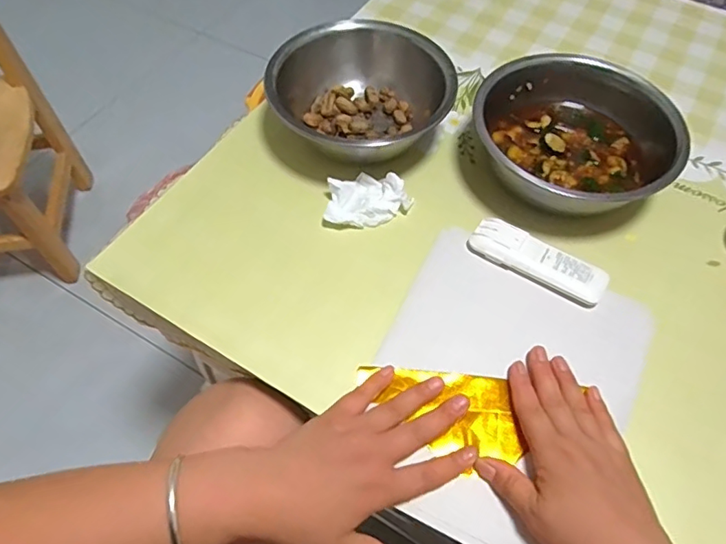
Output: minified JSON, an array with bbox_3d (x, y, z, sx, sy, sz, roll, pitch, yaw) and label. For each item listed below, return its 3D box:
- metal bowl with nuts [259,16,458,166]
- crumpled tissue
[{"bbox_3d":[0.003,-0.191,0.568,0.158,0.081,0.167,0,58,-1],"label":"metal bowl with nuts"},{"bbox_3d":[0.006,-0.073,0.525,0.081,0.028,0.056,1,58,0],"label":"crumpled tissue"}]

